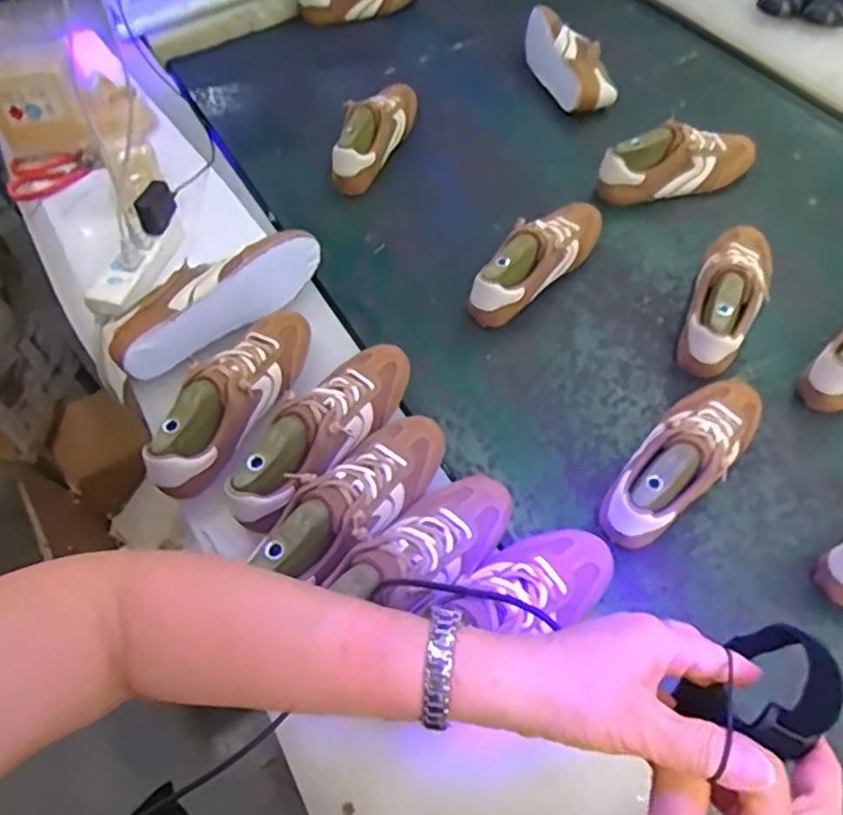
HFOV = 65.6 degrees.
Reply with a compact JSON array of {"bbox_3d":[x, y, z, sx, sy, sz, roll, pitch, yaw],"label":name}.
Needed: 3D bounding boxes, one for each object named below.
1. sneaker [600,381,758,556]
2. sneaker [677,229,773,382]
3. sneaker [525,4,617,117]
[{"bbox_3d":[0.271,0.046,0.667,0.083,0.087,0.240,37,65,23],"label":"sneaker"},{"bbox_3d":[0.371,-0.138,0.787,0.080,0.086,0.228,24,61,16],"label":"sneaker"},{"bbox_3d":[0.239,-0.571,1.071,0.091,0.077,0.211,-15,58,-8],"label":"sneaker"}]

